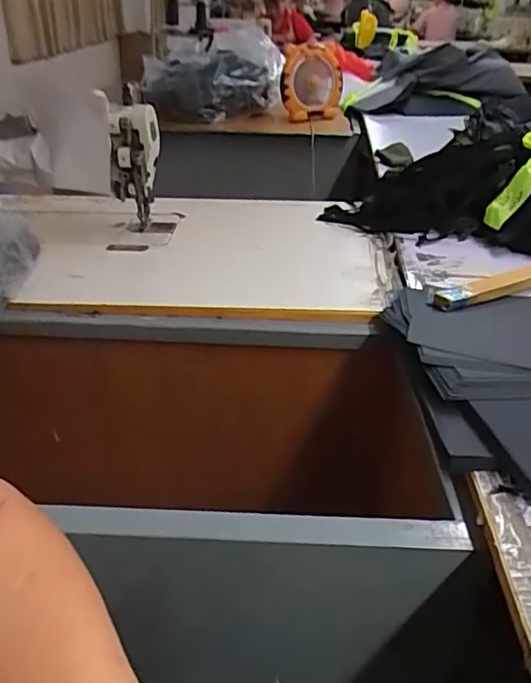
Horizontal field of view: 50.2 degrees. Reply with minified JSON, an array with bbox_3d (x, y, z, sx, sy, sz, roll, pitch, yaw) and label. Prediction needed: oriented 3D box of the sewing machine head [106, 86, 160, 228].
[{"bbox_3d":[-0.248,-0.328,1.083,0.094,0.235,0.117,-5,33,-10],"label":"sewing machine head"}]

